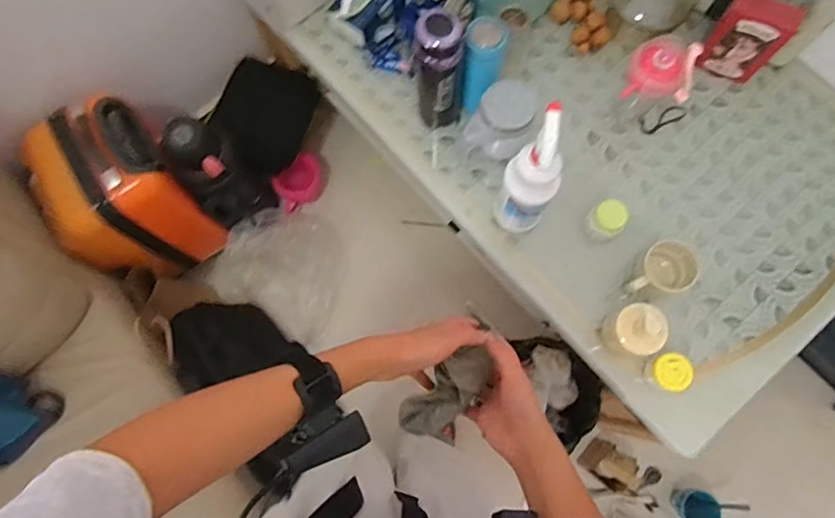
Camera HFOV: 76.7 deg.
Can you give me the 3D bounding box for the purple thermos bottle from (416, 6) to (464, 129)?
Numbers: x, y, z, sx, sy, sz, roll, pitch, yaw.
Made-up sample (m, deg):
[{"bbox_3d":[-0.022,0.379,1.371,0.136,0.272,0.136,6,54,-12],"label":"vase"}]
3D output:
[{"bbox_3d":[0.040,-0.303,0.885,0.082,0.242,0.097,0,77,1],"label":"purple thermos bottle"}]

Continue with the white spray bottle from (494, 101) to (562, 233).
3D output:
[{"bbox_3d":[0.175,-0.118,0.808,0.082,0.293,0.088,25,79,6],"label":"white spray bottle"}]

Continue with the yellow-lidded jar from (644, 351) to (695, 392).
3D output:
[{"bbox_3d":[0.402,0.184,0.856,0.057,0.080,0.058,0,77,1],"label":"yellow-lidded jar"}]

